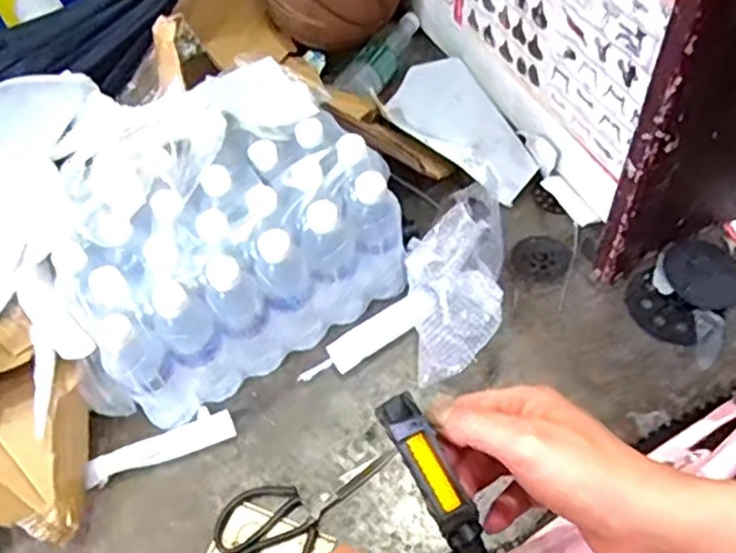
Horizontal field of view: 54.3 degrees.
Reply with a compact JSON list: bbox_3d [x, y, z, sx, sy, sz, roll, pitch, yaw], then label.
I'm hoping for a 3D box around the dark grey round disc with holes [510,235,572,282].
[{"bbox_3d":[0.233,-0.027,0.961,0.071,0.017,0.078,-2,56,3],"label":"dark grey round disc with holes"}]

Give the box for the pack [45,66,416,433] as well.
[{"bbox_3d":[-0.170,-0.037,0.873,0.373,0.243,0.252,-26,58,-12],"label":"pack"}]

